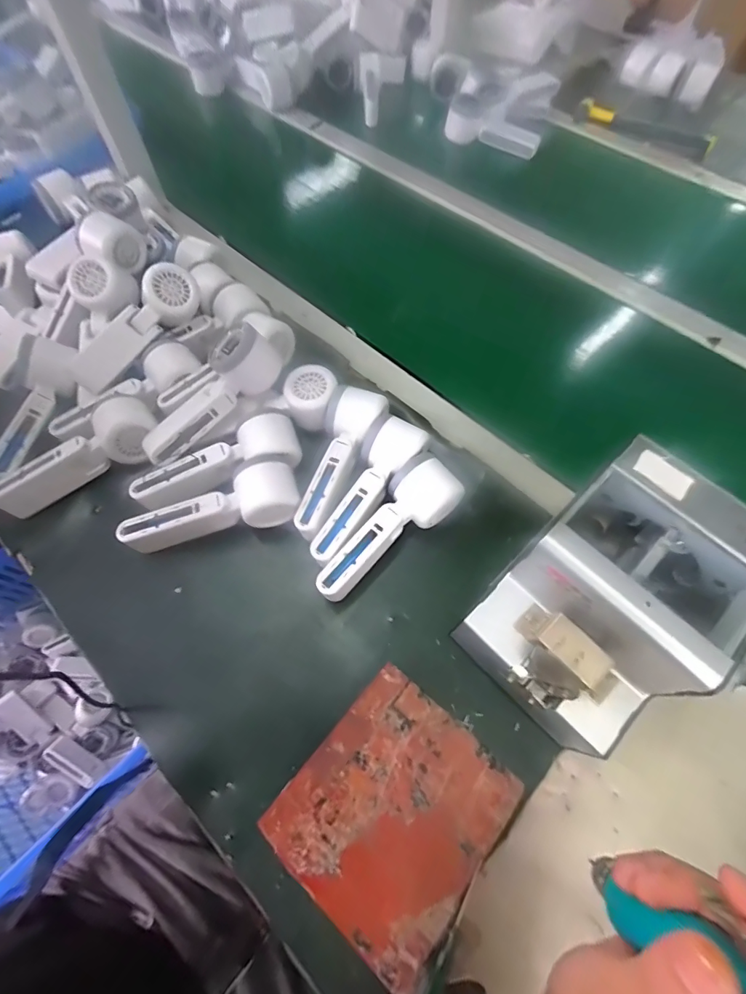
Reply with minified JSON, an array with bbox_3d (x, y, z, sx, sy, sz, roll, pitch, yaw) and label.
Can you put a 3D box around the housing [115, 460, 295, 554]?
[{"bbox_3d":[-0.153,0.017,0.415,0.164,0.049,0.054,-23,67,-8],"label":"housing"}]

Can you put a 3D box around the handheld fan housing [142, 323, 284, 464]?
[{"bbox_3d":[-0.170,-0.106,0.432,0.162,0.055,0.064,-41,70,-17],"label":"handheld fan housing"}]

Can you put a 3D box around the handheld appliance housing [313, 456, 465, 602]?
[{"bbox_3d":[0.009,0.029,0.411,0.159,0.053,0.057,-36,69,-14],"label":"handheld appliance housing"}]

